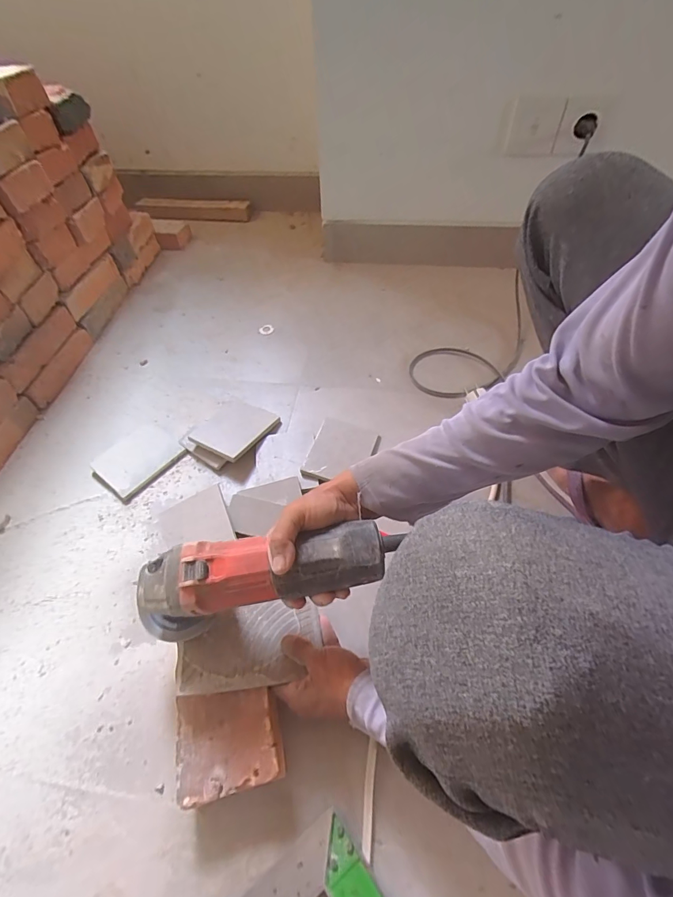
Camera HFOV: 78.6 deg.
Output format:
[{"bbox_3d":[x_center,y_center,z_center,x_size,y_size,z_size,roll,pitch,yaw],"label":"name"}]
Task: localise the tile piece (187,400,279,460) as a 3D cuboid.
[{"bbox_3d":[-0.170,-0.035,0.683,0.105,0.011,0.121,22,44,18],"label":"tile piece"}]

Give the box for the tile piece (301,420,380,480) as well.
[{"bbox_3d":[0.007,0.006,0.656,0.093,0.010,0.115,20,53,2],"label":"tile piece"}]

